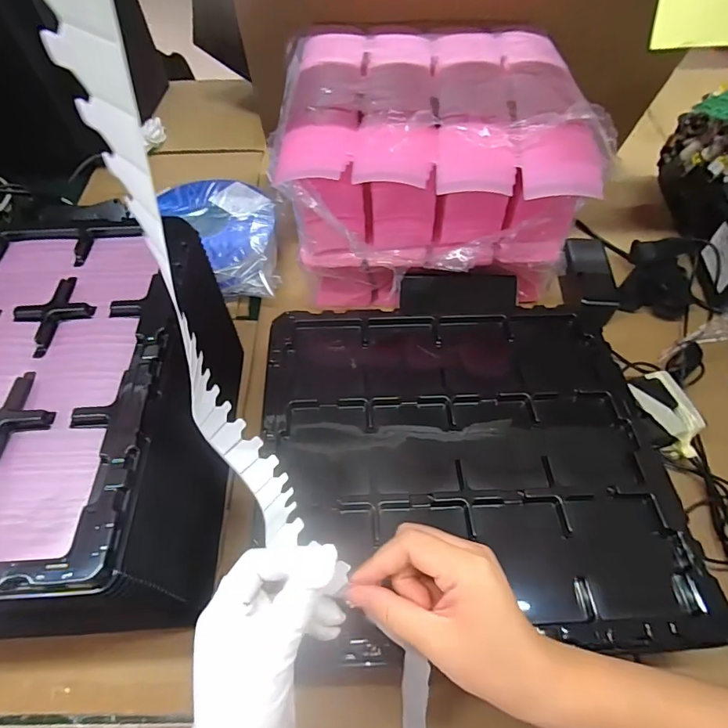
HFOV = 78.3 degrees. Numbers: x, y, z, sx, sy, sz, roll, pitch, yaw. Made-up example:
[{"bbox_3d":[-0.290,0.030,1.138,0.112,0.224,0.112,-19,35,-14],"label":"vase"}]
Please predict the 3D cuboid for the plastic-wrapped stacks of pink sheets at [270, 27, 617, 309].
[{"bbox_3d":[0.084,-0.231,0.572,0.335,0.232,0.331,0,56,1],"label":"plastic-wrapped stacks of pink sheets"}]

